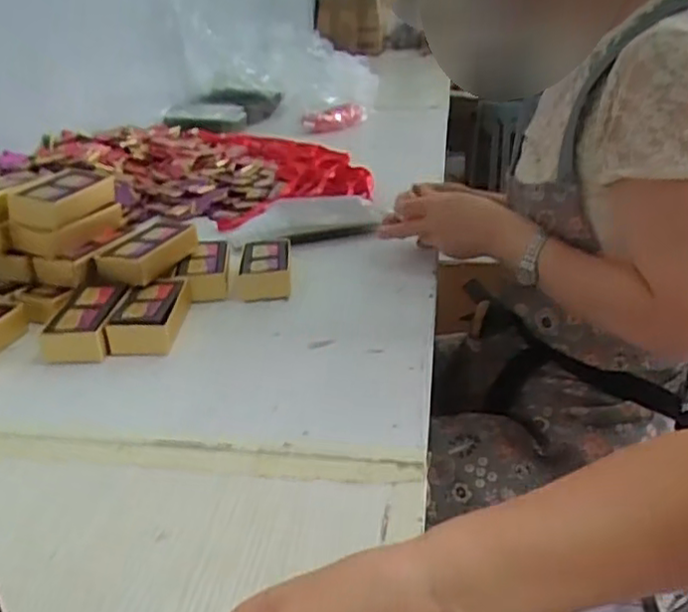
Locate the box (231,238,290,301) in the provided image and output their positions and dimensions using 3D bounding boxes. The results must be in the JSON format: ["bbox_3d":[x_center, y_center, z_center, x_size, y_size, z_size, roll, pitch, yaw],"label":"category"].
[{"bbox_3d":[-0.092,-0.047,0.786,0.062,0.031,0.128,0,25,-1],"label":"box"}]

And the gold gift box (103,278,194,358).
[{"bbox_3d":[-0.194,0.006,0.677,0.062,0.034,0.111,-2,25,-4],"label":"gold gift box"}]

